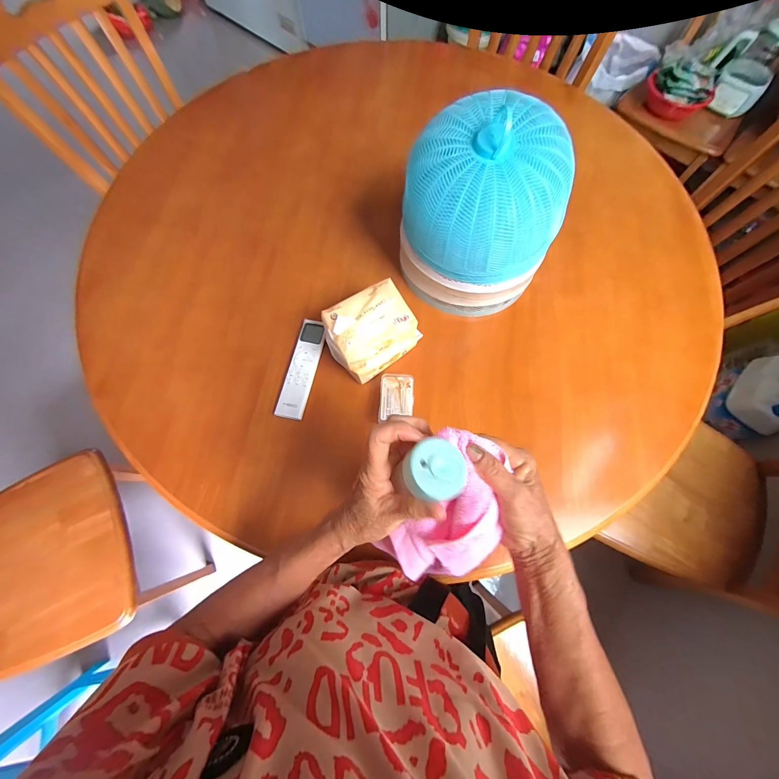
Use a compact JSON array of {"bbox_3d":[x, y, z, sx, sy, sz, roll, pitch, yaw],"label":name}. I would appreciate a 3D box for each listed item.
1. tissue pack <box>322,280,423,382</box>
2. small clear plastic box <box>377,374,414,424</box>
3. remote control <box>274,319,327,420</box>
[{"bbox_3d":[-0.030,-0.092,0.527,0.137,0.097,0.105,-35,77,-9],"label":"tissue pack"},{"bbox_3d":[0.012,0.012,0.531,0.053,0.030,0.074,3,75,1],"label":"small clear plastic box"},{"bbox_3d":[-0.146,-0.038,0.552,0.047,0.013,0.175,11,75,3],"label":"remote control"}]

